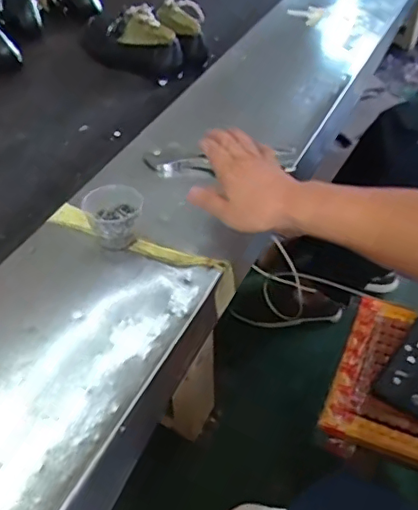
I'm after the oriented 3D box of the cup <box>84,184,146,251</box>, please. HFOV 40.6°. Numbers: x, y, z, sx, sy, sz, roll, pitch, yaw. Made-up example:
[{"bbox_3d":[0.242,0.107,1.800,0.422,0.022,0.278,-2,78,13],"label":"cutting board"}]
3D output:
[{"bbox_3d":[-0.105,-0.041,0.645,0.062,0.051,0.068,-14,46,-13],"label":"cup"}]

